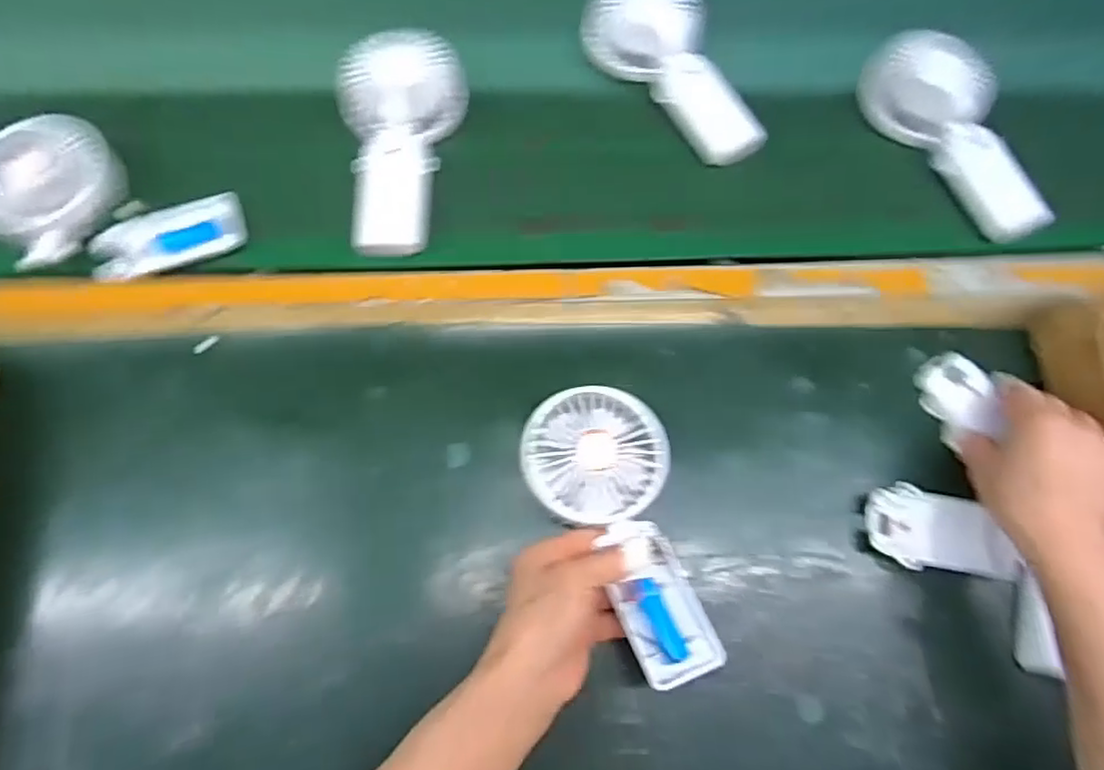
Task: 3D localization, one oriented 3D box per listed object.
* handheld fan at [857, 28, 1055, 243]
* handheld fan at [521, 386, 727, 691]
[{"bbox_3d":[0.330,-0.205,0.523,0.078,0.039,0.185,-33,75,-13],"label":"handheld fan"},{"bbox_3d":[0.044,0.090,0.409,0.086,0.043,0.177,-19,74,-9],"label":"handheld fan"}]

